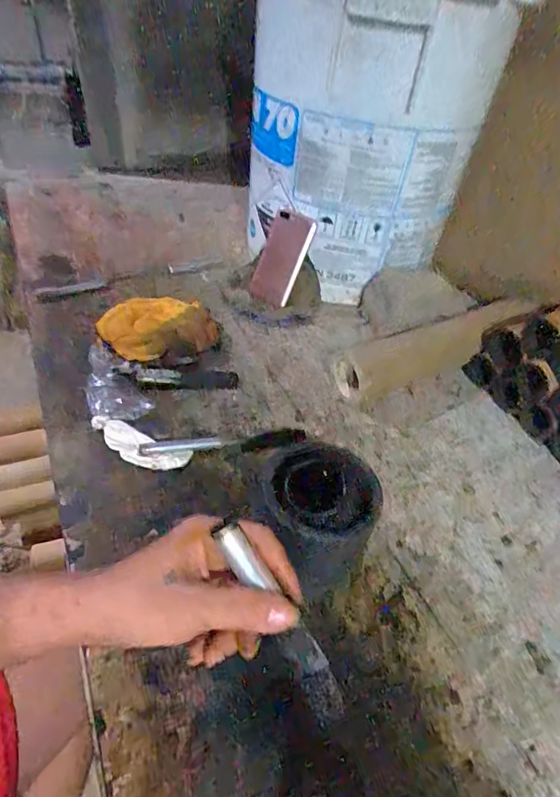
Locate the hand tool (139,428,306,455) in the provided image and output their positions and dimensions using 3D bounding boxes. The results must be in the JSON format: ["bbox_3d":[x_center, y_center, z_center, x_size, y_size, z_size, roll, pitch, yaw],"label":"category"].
[{"bbox_3d":[-0.061,0.051,0.541,0.180,0.014,0.026,0,42,-13],"label":"hand tool"}]

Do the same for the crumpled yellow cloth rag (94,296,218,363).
[{"bbox_3d":[-0.170,-0.101,0.676,0.153,0.029,0.134,-11,46,-24],"label":"crumpled yellow cloth rag"}]

